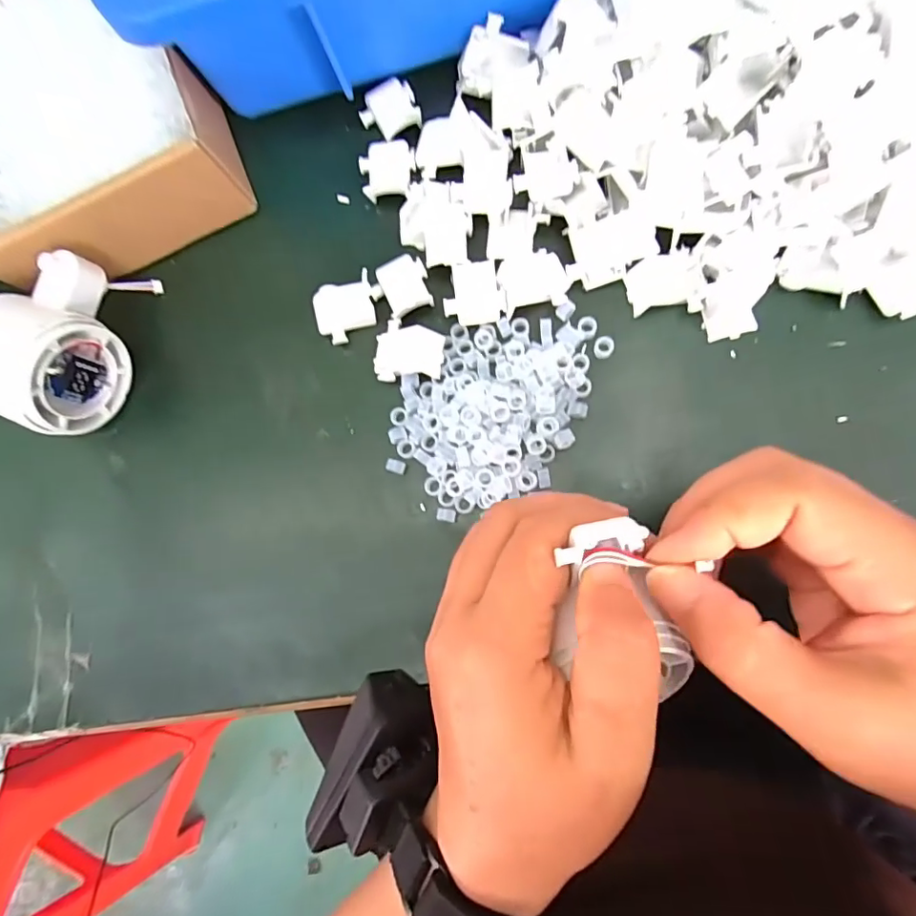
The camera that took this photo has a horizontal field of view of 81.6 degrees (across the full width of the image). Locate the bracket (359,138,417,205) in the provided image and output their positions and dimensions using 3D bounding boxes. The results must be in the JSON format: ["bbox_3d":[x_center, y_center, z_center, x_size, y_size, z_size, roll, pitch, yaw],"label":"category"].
[{"bbox_3d":[-0.036,-0.148,0.274,0.029,0.008,0.030,-1,85,8],"label":"bracket"}]

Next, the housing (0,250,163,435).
[{"bbox_3d":[-0.205,-0.061,0.260,0.059,0.058,0.084,15,87,9],"label":"housing"}]

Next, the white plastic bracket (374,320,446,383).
[{"bbox_3d":[-0.024,-0.052,0.258,0.033,0.004,0.029,2,85,8],"label":"white plastic bracket"}]

